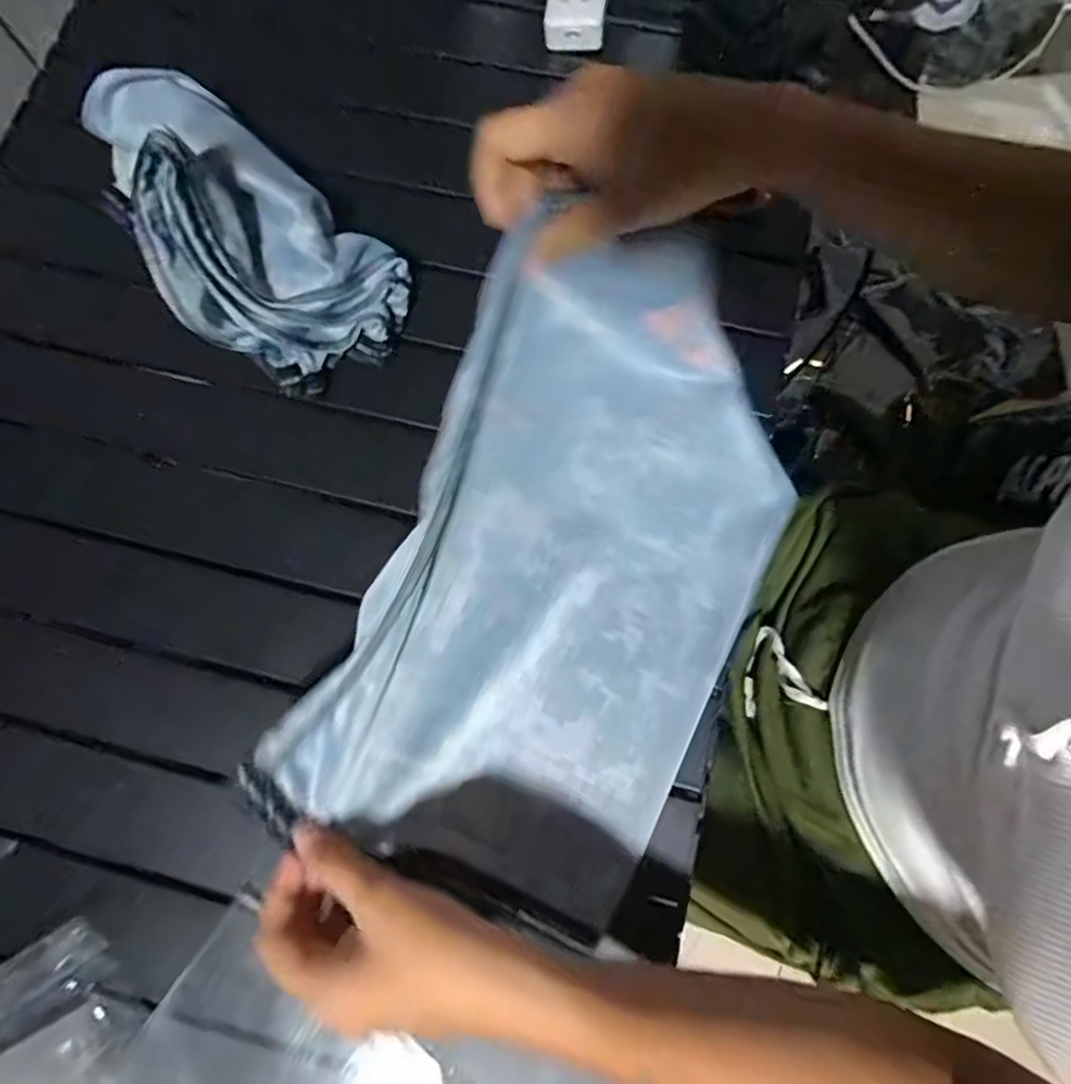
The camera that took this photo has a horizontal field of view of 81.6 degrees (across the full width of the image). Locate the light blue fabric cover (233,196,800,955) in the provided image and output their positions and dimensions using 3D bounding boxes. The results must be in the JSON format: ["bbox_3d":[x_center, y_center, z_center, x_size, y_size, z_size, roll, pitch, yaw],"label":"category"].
[{"bbox_3d":[0.023,0.017,0.325,0.202,0.107,0.364,27,78,8],"label":"light blue fabric cover"}]

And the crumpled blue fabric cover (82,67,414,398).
[{"bbox_3d":[-0.194,-0.203,0.374,0.233,0.107,0.119,43,82,10],"label":"crumpled blue fabric cover"}]

